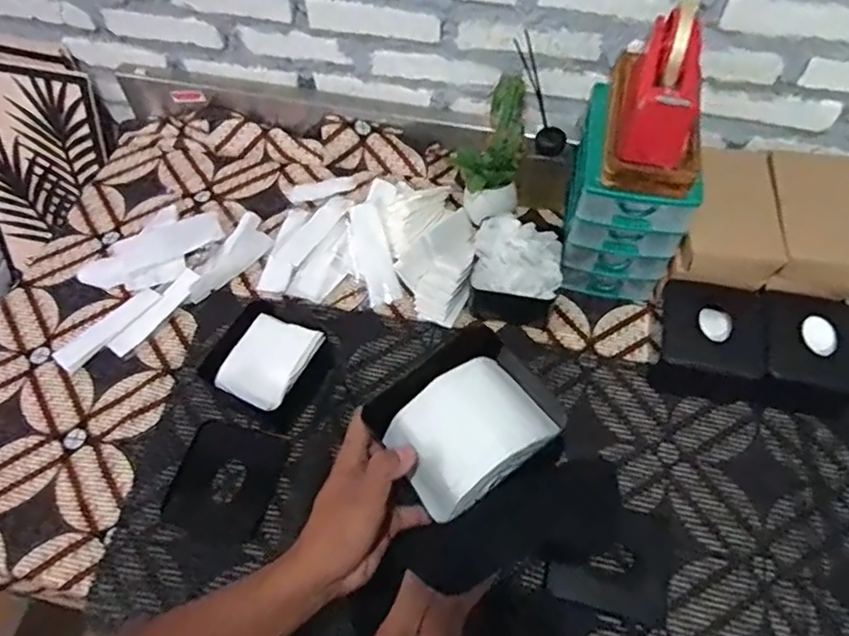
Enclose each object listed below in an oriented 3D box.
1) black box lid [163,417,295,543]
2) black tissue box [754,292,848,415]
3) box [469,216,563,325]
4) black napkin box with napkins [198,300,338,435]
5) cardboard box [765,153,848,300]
[{"bbox_3d":[-0.234,0.193,0.717,0.118,0.011,0.126,14,60,10],"label":"black box lid"},{"bbox_3d":[0.467,0.047,0.747,0.120,0.092,0.117,13,60,9],"label":"black tissue box"},{"bbox_3d":[0.123,-0.071,0.818,0.116,0.085,0.125,6,59,5],"label":"box"},{"bbox_3d":[-0.196,0.056,0.761,0.120,0.077,0.131,23,62,15],"label":"black napkin box with napkins"},{"bbox_3d":[0.501,-0.123,0.772,0.115,0.067,0.183,6,59,6],"label":"cardboard box"}]

